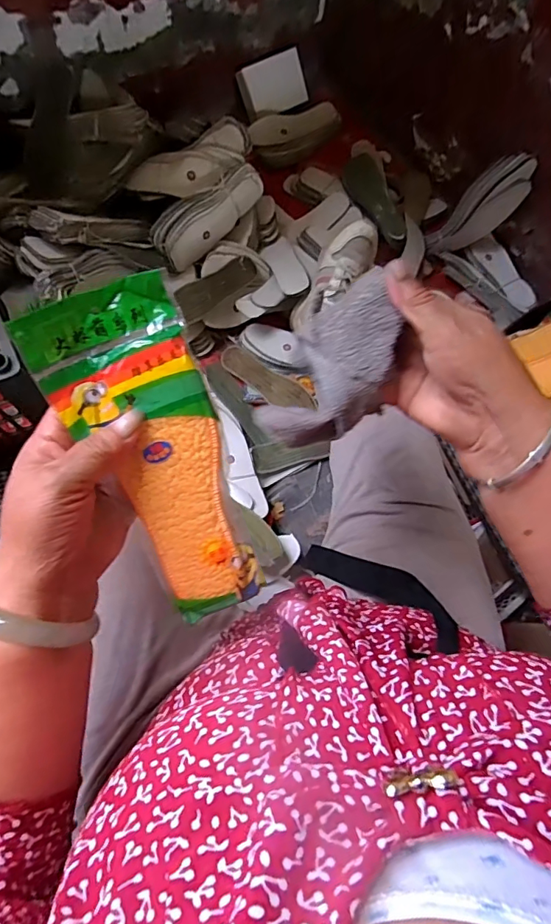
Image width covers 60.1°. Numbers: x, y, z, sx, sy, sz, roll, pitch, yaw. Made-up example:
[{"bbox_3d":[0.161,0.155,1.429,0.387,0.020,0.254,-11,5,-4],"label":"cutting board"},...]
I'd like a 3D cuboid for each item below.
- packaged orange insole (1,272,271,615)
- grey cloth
[{"bbox_3d":[-0.068,0.003,0.293,0.083,0.020,0.212,-24,107,-11],"label":"packaged orange insole"},{"bbox_3d":[0.040,-0.060,0.313,0.059,0.072,0.098,35,71,12],"label":"grey cloth"}]

